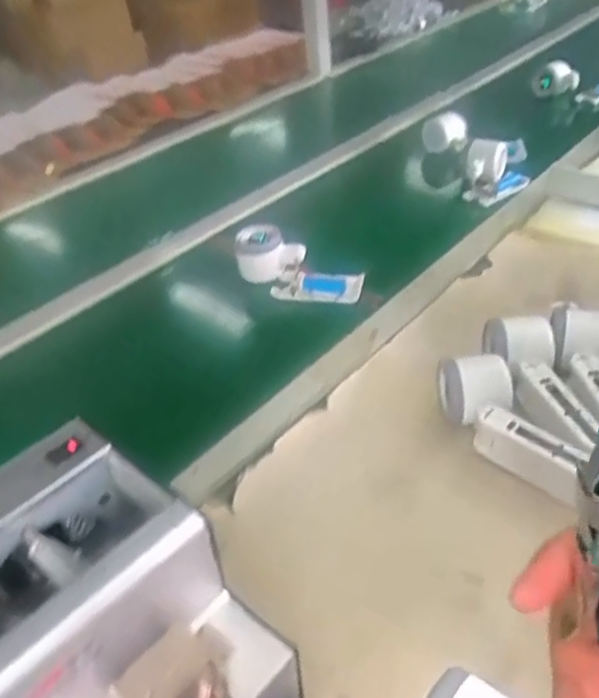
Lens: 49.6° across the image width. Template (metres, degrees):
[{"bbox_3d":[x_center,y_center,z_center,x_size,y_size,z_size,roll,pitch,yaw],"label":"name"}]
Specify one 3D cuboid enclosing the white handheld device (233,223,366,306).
[{"bbox_3d":[-0.005,-0.090,0.776,0.166,0.053,0.067,29,48,20],"label":"white handheld device"}]

